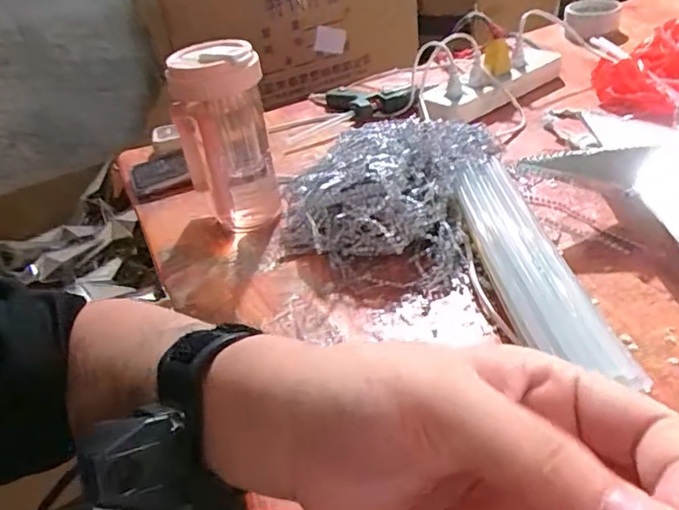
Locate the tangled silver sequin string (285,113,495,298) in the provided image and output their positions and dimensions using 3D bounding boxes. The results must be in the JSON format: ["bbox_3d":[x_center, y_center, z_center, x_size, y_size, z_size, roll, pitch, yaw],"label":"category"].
[{"bbox_3d":[0.042,-0.071,0.549,0.204,0.082,0.208,1,37,15],"label":"tangled silver sequin string"}]

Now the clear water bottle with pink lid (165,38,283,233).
[{"bbox_3d":[-0.117,-0.123,0.568,0.087,0.183,0.101,-16,36,-9],"label":"clear water bottle with pink lid"}]

